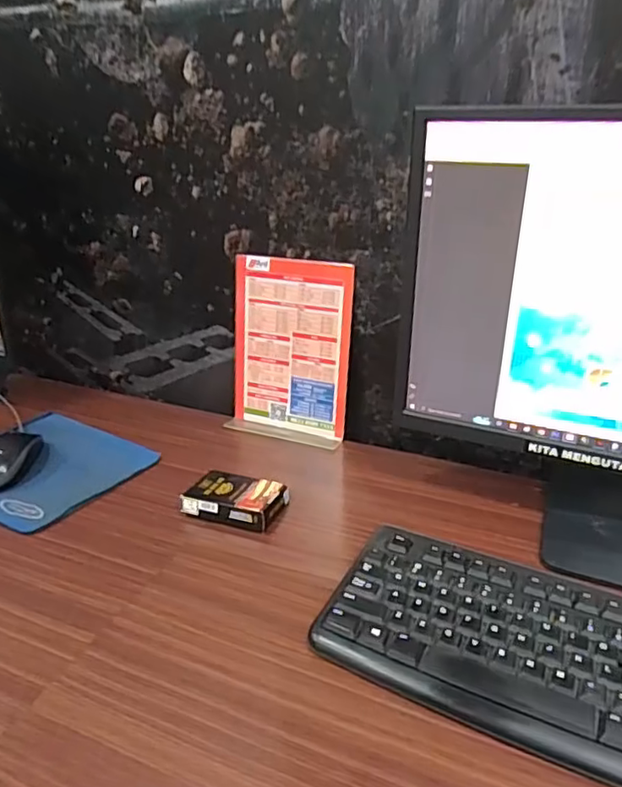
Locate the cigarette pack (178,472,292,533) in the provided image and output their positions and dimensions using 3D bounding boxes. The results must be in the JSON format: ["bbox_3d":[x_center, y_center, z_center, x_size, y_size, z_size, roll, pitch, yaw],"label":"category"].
[{"bbox_3d":[-0.074,0.106,0.602,0.091,0.027,0.061,7,26,16],"label":"cigarette pack"}]

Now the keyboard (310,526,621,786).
[{"bbox_3d":[0.220,0.195,0.404,0.426,0.021,0.150,11,28,24],"label":"keyboard"}]

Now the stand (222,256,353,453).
[{"bbox_3d":[-0.028,-0.049,0.726,0.152,0.206,0.049,11,28,23],"label":"stand"}]

